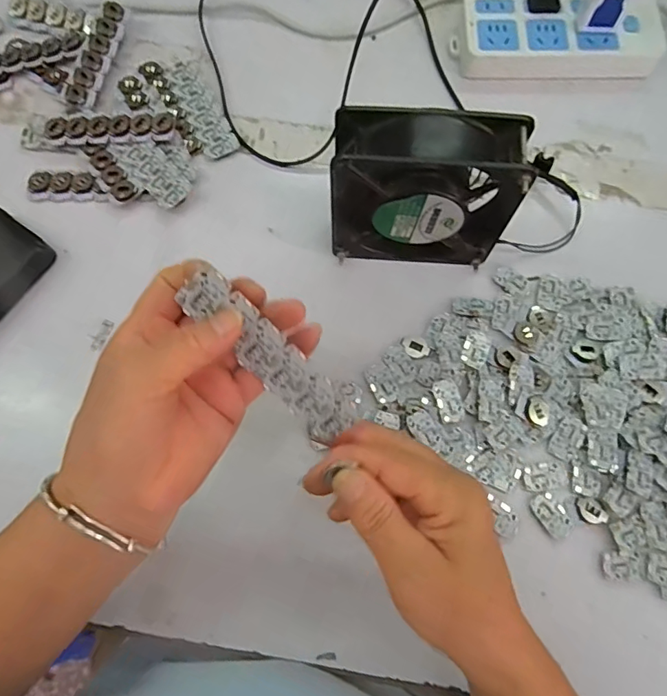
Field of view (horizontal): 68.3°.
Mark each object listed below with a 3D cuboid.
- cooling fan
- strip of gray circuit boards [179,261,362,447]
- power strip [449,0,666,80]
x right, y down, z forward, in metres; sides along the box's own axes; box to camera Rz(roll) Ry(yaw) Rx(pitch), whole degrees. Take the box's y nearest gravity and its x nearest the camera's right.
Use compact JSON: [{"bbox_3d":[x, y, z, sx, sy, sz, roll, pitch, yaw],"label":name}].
[{"bbox_3d":[0.060,-0.101,0.340,0.117,0.115,0.047,7,73,3],"label":"cooling fan"},{"bbox_3d":[-0.030,0.004,0.247,0.037,0.005,0.107,-38,103,26],"label":"strip of gray circuit boards"},{"bbox_3d":[0.196,-0.270,0.433,0.169,0.033,0.067,2,73,2],"label":"power strip"}]

